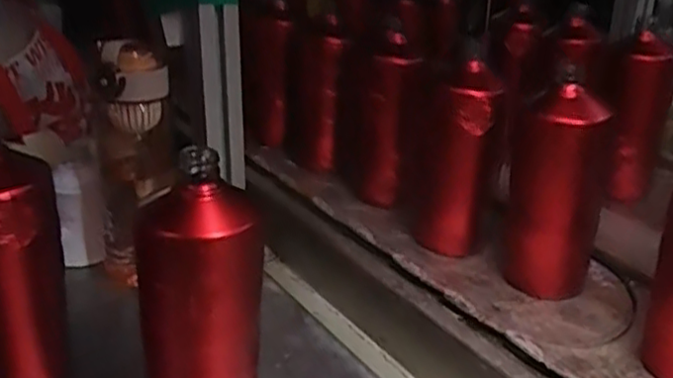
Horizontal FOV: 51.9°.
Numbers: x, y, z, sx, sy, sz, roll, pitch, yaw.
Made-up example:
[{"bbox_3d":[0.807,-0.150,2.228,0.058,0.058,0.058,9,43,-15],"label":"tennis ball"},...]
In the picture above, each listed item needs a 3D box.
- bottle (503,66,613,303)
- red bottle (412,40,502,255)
[{"bbox_3d":[0.199,0.004,0.636,0.080,0.181,0.066,6,25,15],"label":"bottle"},{"bbox_3d":[0.125,-0.029,0.718,0.080,0.191,0.075,3,24,8],"label":"red bottle"}]

